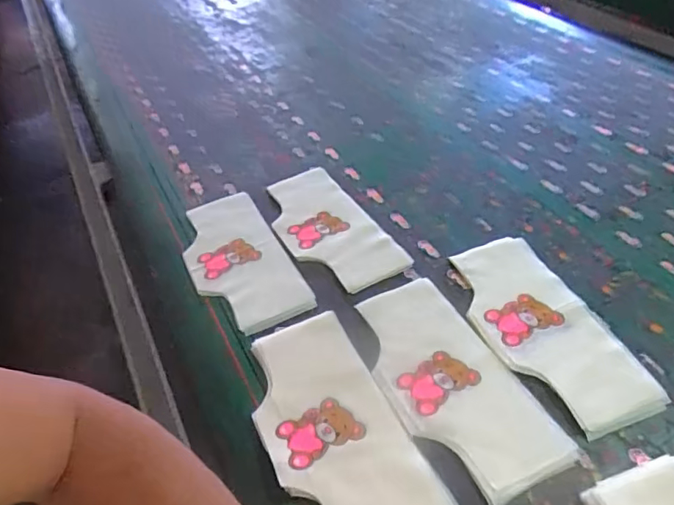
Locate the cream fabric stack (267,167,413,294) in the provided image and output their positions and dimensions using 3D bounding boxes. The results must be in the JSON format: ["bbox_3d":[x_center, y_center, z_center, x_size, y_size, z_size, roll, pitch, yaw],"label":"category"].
[{"bbox_3d":[-0.017,-0.042,0.814,0.132,0.011,0.285,-23,47,-20],"label":"cream fabric stack"}]

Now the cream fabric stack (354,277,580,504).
[{"bbox_3d":[0.125,0.142,0.608,0.138,0.007,0.287,-20,46,-17],"label":"cream fabric stack"}]

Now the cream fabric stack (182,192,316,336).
[{"bbox_3d":[-0.150,0.006,0.778,0.136,0.021,0.287,-22,46,-19],"label":"cream fabric stack"}]

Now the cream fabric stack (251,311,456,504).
[{"bbox_3d":[-0.008,0.185,0.570,0.140,0.014,0.294,-19,46,-17],"label":"cream fabric stack"}]

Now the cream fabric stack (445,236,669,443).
[{"bbox_3d":[0.252,0.088,0.655,0.139,0.009,0.297,-15,45,-13],"label":"cream fabric stack"}]

